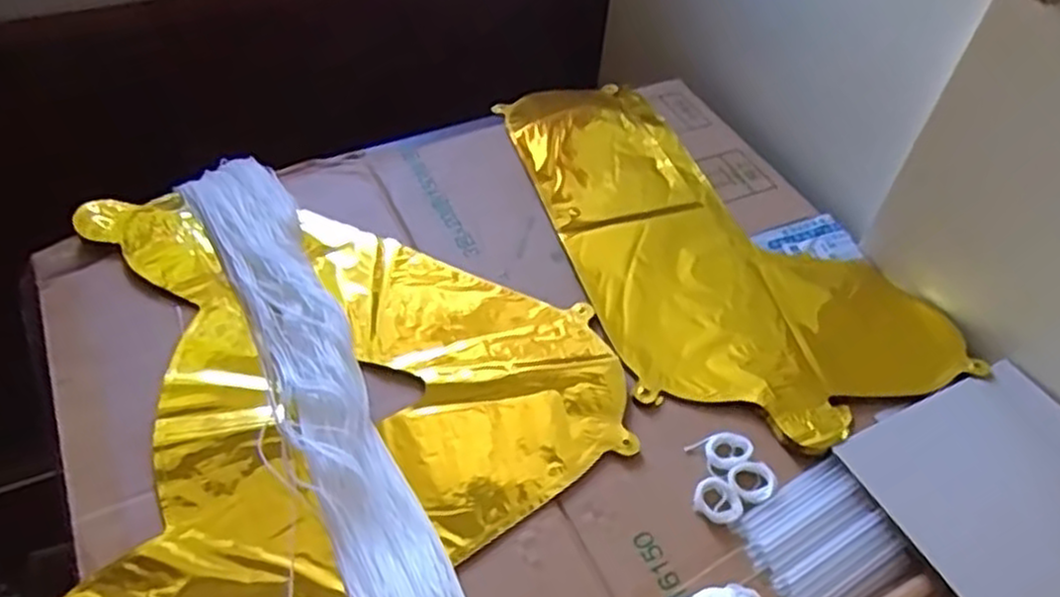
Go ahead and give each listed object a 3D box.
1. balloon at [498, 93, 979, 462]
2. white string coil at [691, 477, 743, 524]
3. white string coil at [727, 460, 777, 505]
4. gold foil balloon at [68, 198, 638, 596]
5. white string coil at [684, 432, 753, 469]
[{"bbox_3d":[0.125,-0.055,0.608,0.223,0.018,0.397,-19,54,-18],"label":"balloon"},{"bbox_3d":[0.110,0.120,0.453,0.026,0.006,0.027,2,51,-2],"label":"white string coil"},{"bbox_3d":[0.133,0.110,0.462,0.029,0.004,0.025,-23,56,-21],"label":"white string coil"},{"bbox_3d":[-0.115,0.070,0.473,0.339,0.014,0.361,-3,51,-6],"label":"gold foil balloon"},{"bbox_3d":[0.119,0.095,0.476,0.038,0.005,0.023,-14,53,-15],"label":"white string coil"}]

